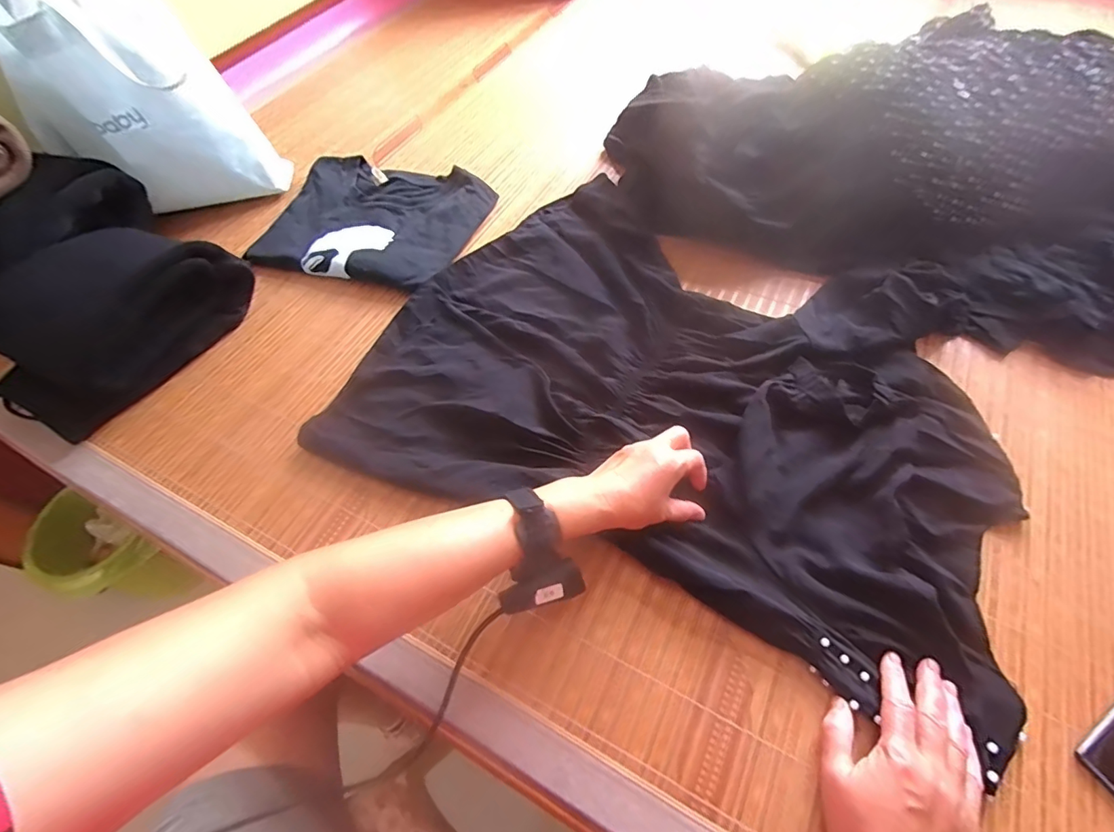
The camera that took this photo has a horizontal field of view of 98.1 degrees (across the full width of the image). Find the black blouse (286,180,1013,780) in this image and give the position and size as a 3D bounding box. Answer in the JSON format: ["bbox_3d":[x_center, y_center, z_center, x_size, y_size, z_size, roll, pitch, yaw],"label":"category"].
[{"bbox_3d":[0.130,-0.058,0.564,0.681,0.034,0.499,20,62,16],"label":"black blouse"}]

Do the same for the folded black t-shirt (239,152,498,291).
[{"bbox_3d":[-0.280,-0.301,0.732,0.310,0.027,0.249,16,61,13],"label":"folded black t-shirt"}]

